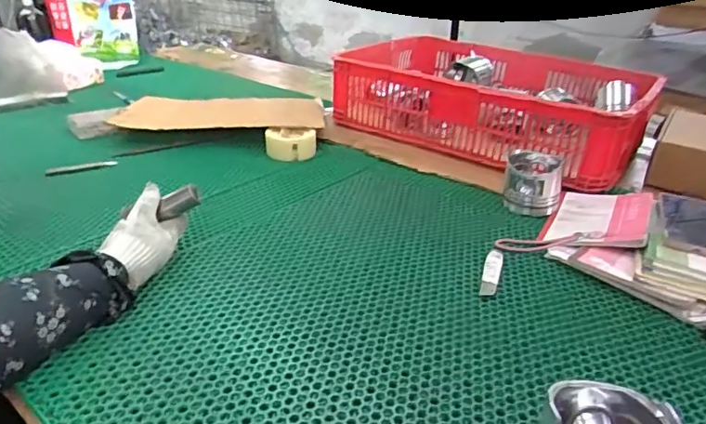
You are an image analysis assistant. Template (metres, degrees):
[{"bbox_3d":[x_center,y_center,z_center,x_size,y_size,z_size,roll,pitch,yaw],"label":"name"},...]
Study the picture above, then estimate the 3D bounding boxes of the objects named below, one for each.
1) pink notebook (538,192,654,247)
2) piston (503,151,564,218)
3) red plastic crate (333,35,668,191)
[{"bbox_3d":[0.375,0.006,0.807,0.137,0.011,0.198,1,22,32],"label":"pink notebook"},{"bbox_3d":[0.297,-0.050,0.874,0.093,0.086,0.101,10,28,12],"label":"piston"},{"bbox_3d":[0.286,-0.243,1.170,0.660,0.165,0.425,22,32,32],"label":"red plastic crate"}]

